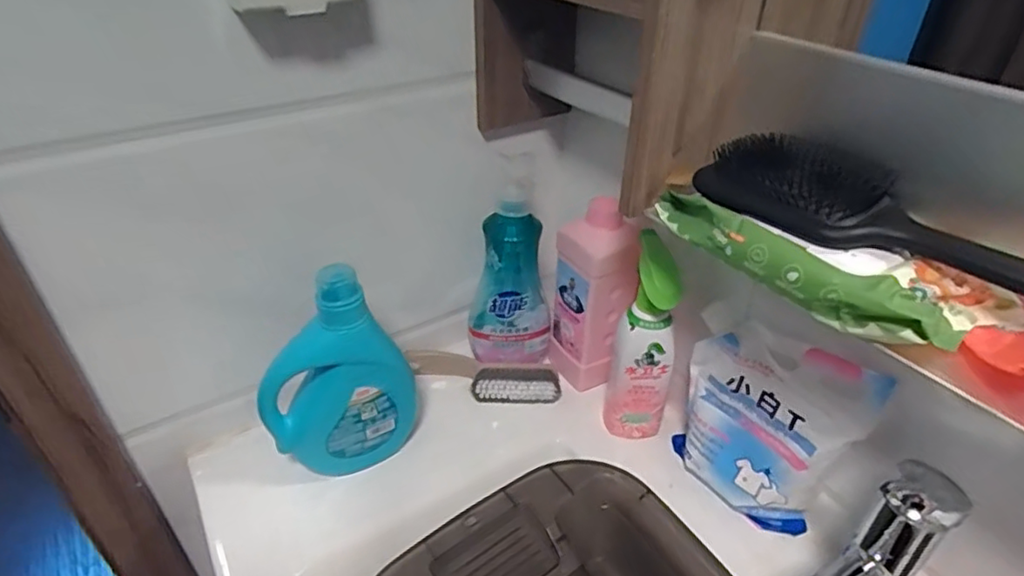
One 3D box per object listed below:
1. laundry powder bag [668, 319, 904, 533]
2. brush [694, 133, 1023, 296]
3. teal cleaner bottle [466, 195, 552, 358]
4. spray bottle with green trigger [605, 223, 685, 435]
[{"bbox_3d":[0.232,0.130,0.563,0.159,0.200,0.047,30,45,35],"label":"laundry powder bag"},{"bbox_3d":[0.236,-0.045,0.383,0.079,0.035,0.251,-28,44,-33],"label":"brush"},{"bbox_3d":[-0.004,-0.006,0.717,0.098,0.205,0.059,-3,36,-4],"label":"teal cleaner bottle"},{"bbox_3d":[0.146,0.060,0.651,0.065,0.222,0.081,12,37,16],"label":"spray bottle with green trigger"}]

